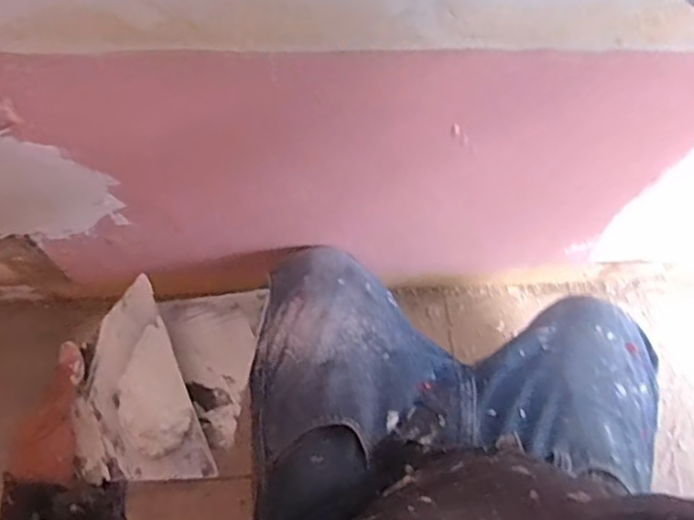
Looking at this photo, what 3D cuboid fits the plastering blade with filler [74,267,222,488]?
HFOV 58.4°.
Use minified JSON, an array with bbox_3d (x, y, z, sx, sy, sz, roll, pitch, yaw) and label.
[{"bbox_3d":[-0.157,0.094,0.429,0.089,0.024,0.138,-26,75,12],"label":"plastering blade with filler"}]

